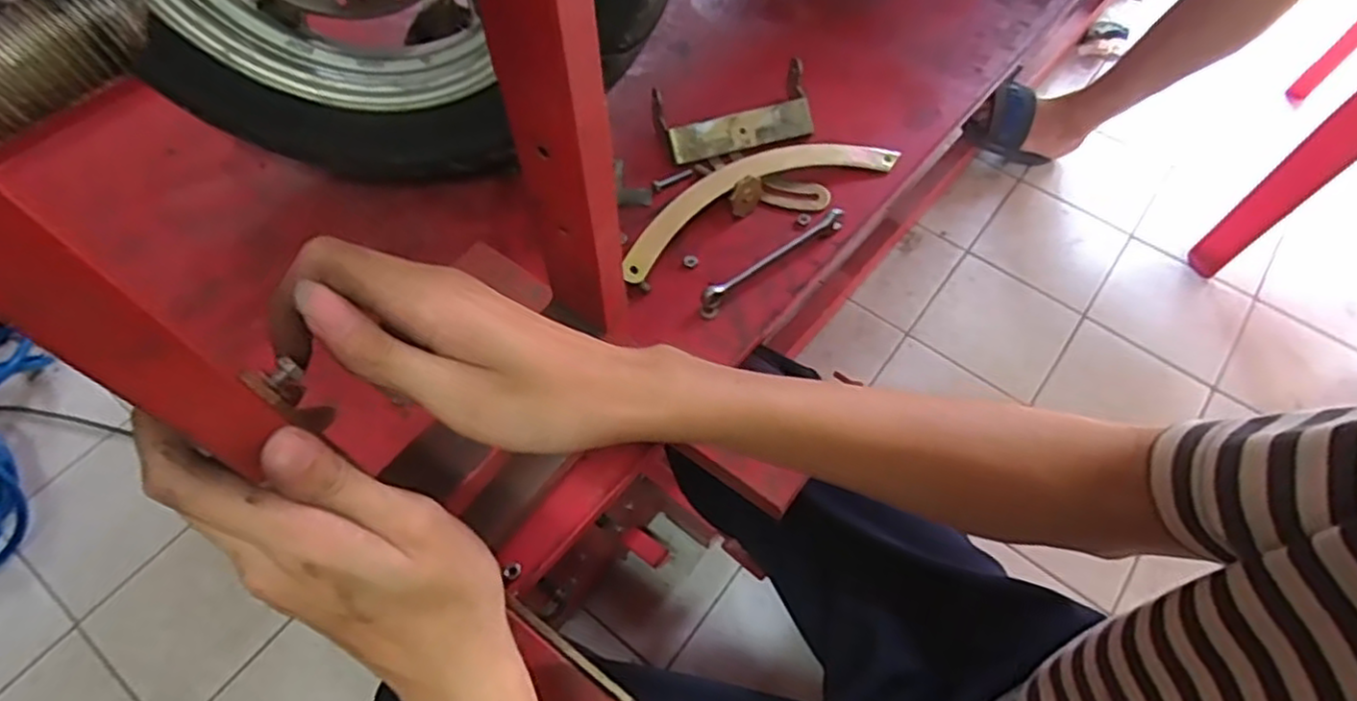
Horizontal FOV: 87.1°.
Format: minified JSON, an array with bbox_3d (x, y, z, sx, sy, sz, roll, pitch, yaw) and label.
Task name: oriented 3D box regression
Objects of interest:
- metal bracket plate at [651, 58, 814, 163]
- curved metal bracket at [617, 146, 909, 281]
[{"bbox_3d":[0.050,-0.203,0.613,0.132,0.020,0.064,-16,85,-9],"label":"metal bracket plate"},{"bbox_3d":[0.060,-0.130,0.576,0.254,0.024,0.056,-27,64,-14],"label":"curved metal bracket"}]

